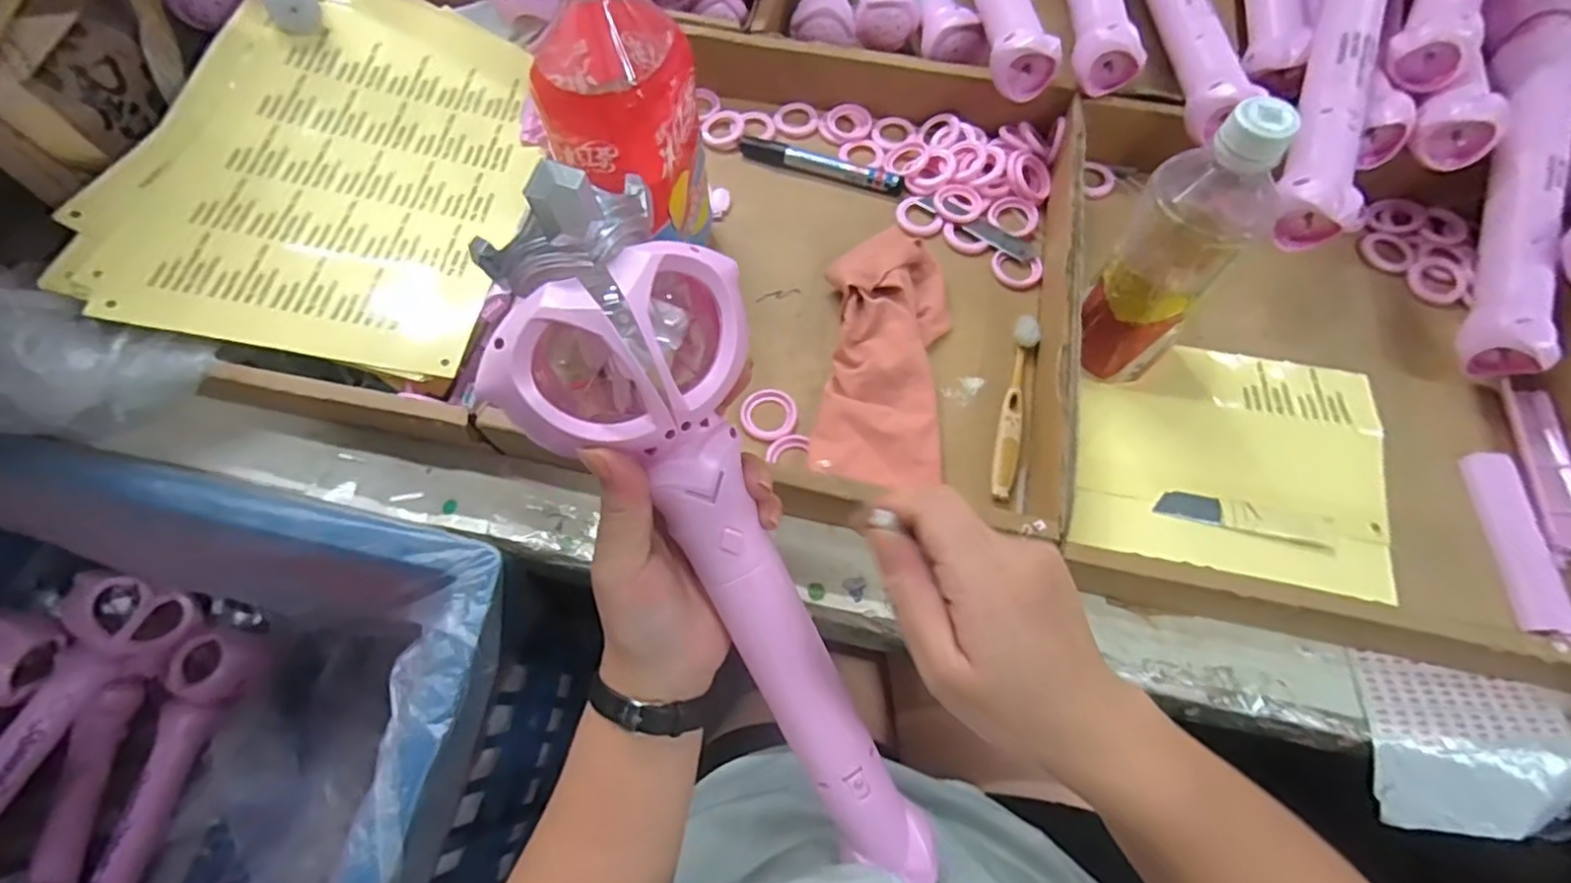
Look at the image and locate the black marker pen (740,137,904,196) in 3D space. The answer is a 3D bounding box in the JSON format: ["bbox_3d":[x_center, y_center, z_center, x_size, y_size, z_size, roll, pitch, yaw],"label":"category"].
[{"bbox_3d":[0.028,-0.223,0.537,0.136,0.015,0.021,18,68,8],"label":"black marker pen"}]

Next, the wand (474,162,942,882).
[{"bbox_3d":[-0.018,0.060,0.290,0.092,0.044,0.341,-26,108,-8],"label":"wand"}]

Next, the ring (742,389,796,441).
[{"bbox_3d":[-0.011,-0.018,0.445,0.037,0.004,0.037,-14,67,-6],"label":"ring"}]

